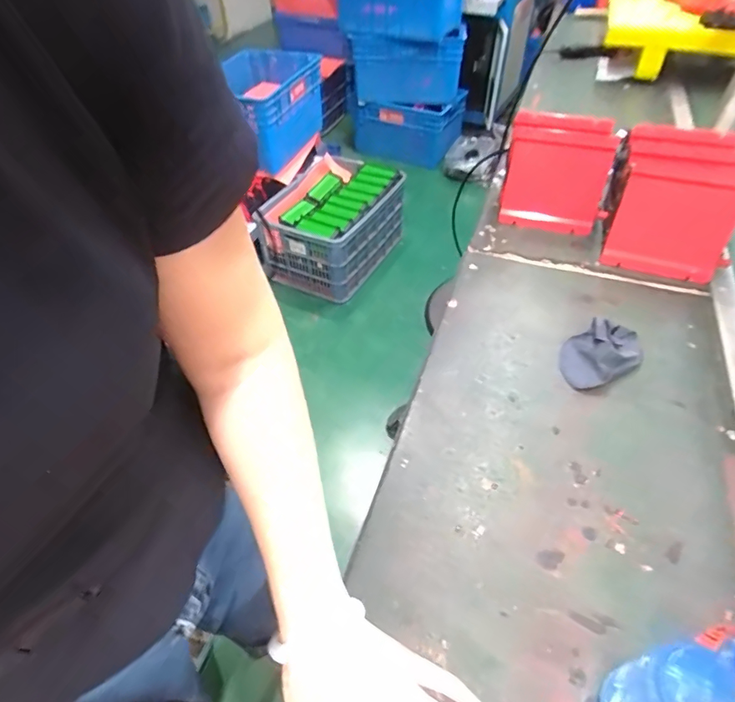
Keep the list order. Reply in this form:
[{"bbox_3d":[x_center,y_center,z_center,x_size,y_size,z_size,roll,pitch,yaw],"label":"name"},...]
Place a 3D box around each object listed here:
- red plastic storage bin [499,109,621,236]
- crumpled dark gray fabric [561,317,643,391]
[{"bbox_3d":[0.351,-0.327,0.870,0.175,0.181,0.099,6,47,10],"label":"red plastic storage bin"},{"bbox_3d":[0.329,0.002,0.661,0.129,0.031,0.085,-29,51,-22],"label":"crumpled dark gray fabric"}]

